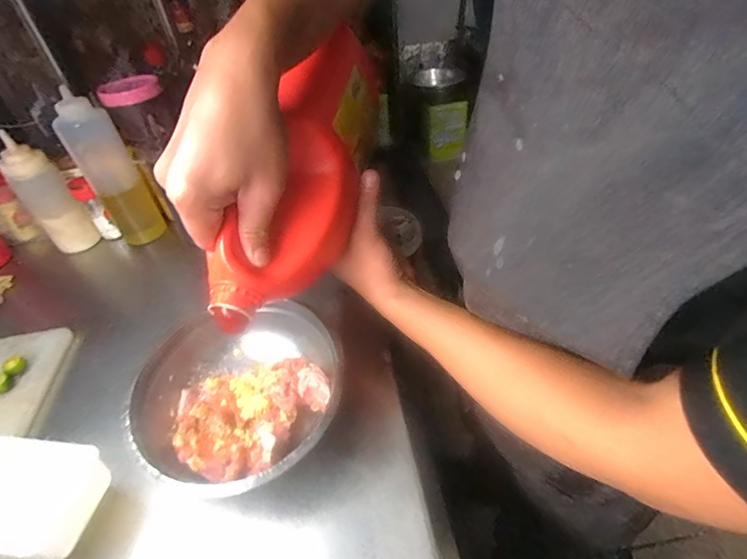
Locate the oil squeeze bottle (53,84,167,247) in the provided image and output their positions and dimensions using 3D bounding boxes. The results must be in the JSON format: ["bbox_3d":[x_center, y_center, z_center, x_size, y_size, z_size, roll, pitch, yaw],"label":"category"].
[{"bbox_3d":[-0.412,-0.161,0.639,0.074,0.244,0.071,-28,48,-21],"label":"oil squeeze bottle"}]

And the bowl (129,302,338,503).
[{"bbox_3d":[-0.128,0.113,0.395,0.192,0.075,0.179,-3,44,3],"label":"bowl"}]

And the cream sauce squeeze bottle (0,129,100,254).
[{"bbox_3d":[-0.521,-0.129,0.641,0.065,0.176,0.065,32,55,33],"label":"cream sauce squeeze bottle"}]

